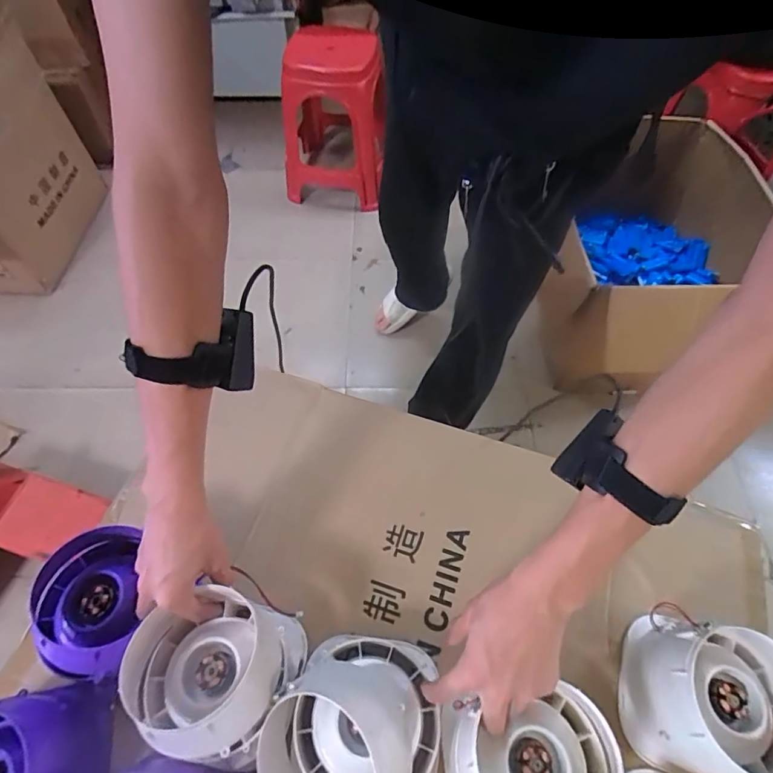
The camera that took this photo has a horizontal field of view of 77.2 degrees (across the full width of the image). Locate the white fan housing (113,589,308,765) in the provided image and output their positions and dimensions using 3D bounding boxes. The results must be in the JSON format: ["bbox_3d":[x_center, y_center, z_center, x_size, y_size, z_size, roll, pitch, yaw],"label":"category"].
[{"bbox_3d":[-0.157,0.252,0.439,0.128,0.111,0.120,0,58,0],"label":"white fan housing"}]

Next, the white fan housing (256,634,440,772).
[{"bbox_3d":[-0.030,0.303,0.418,0.149,0.096,0.142,0,58,0],"label":"white fan housing"}]

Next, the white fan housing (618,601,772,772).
[{"bbox_3d":[0.307,0.289,0.451,0.140,0.084,0.139,19,61,12],"label":"white fan housing"}]

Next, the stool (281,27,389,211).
[{"bbox_3d":[-0.172,-0.896,1.633,0.341,0.459,0.332,1,58,1],"label":"stool"}]

